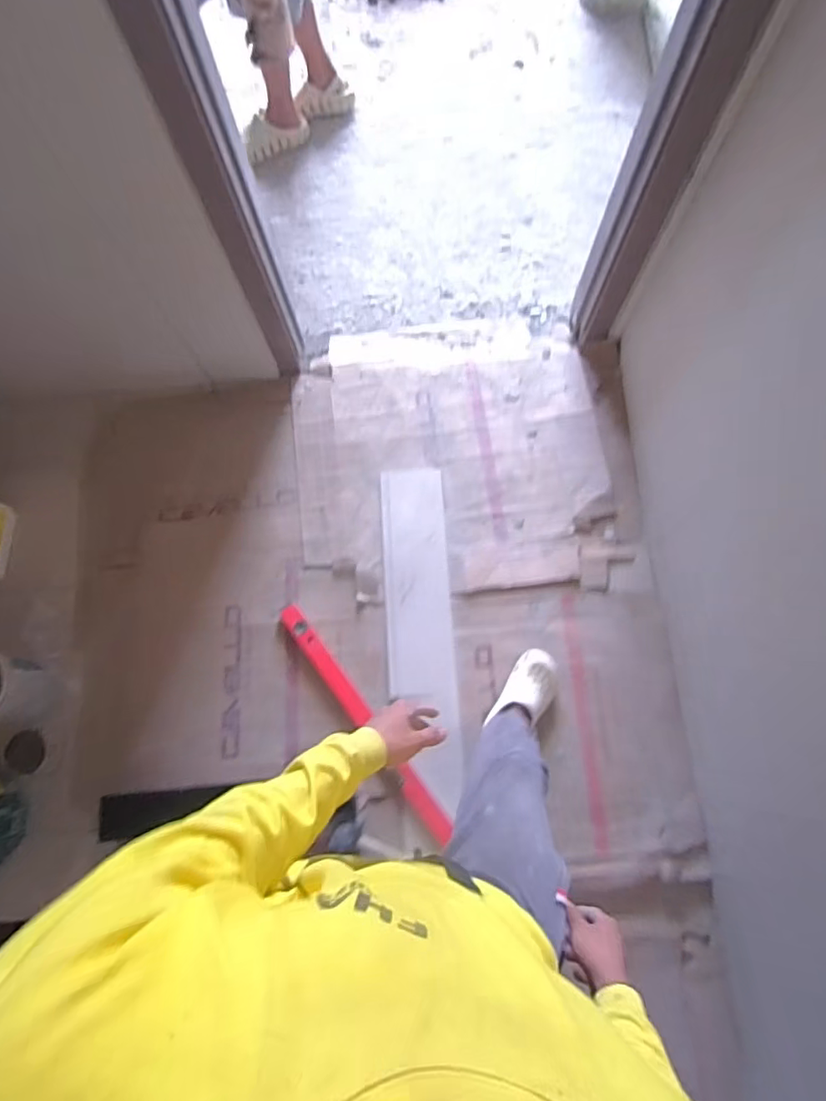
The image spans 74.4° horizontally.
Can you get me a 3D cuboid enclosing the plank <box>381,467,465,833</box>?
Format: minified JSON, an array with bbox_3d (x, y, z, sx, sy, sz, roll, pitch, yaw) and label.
[{"bbox_3d":[0.018,0.198,1.428,0.173,0.020,0.865,-6,75,8],"label":"plank"}]

